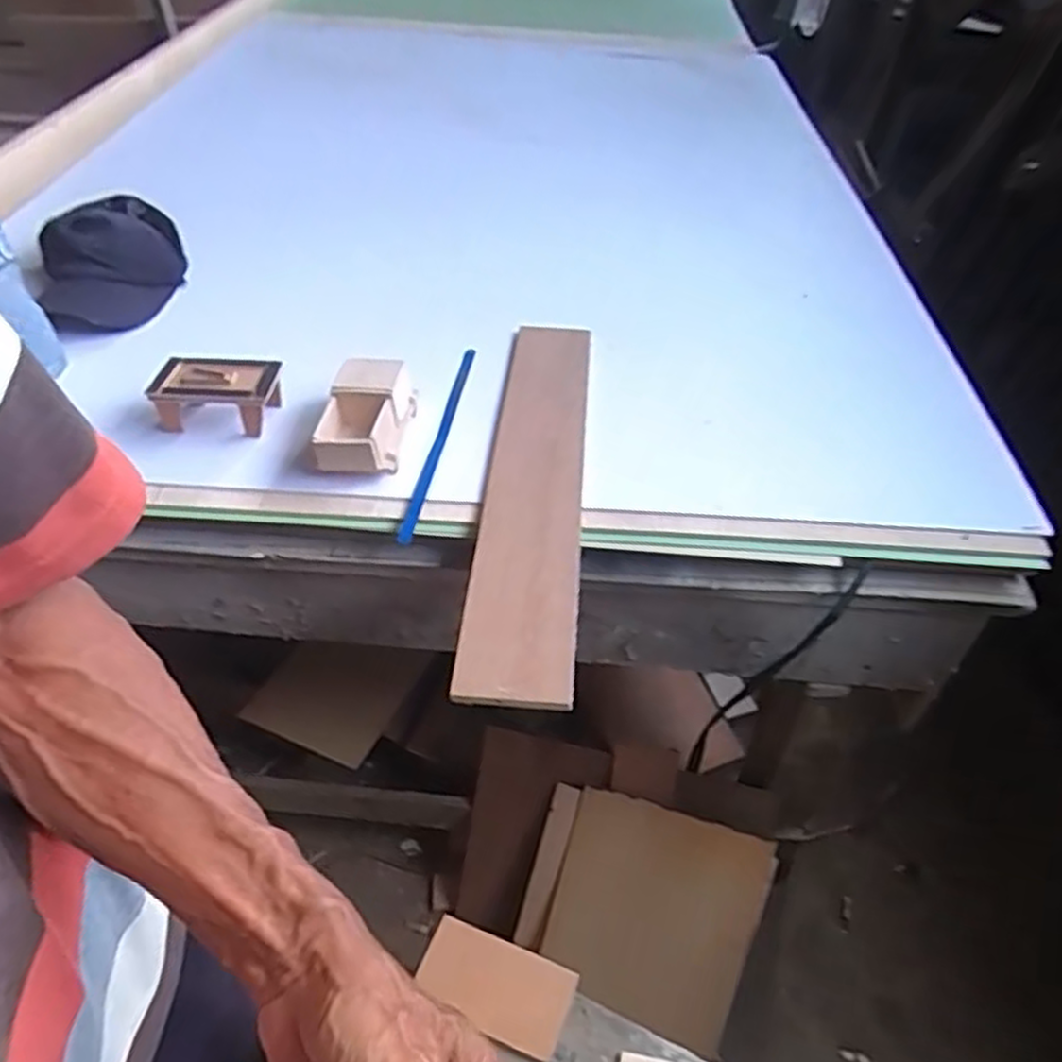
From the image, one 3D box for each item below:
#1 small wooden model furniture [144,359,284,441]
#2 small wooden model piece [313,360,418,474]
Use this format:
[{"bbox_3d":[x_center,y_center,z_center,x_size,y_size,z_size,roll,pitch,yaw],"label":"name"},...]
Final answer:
[{"bbox_3d":[-0.301,-0.130,0.720,0.113,0.056,0.063,-3,47,-6],"label":"small wooden model furniture"},{"bbox_3d":[-0.153,-0.107,0.699,0.074,0.051,0.113,5,47,2],"label":"small wooden model piece"}]

